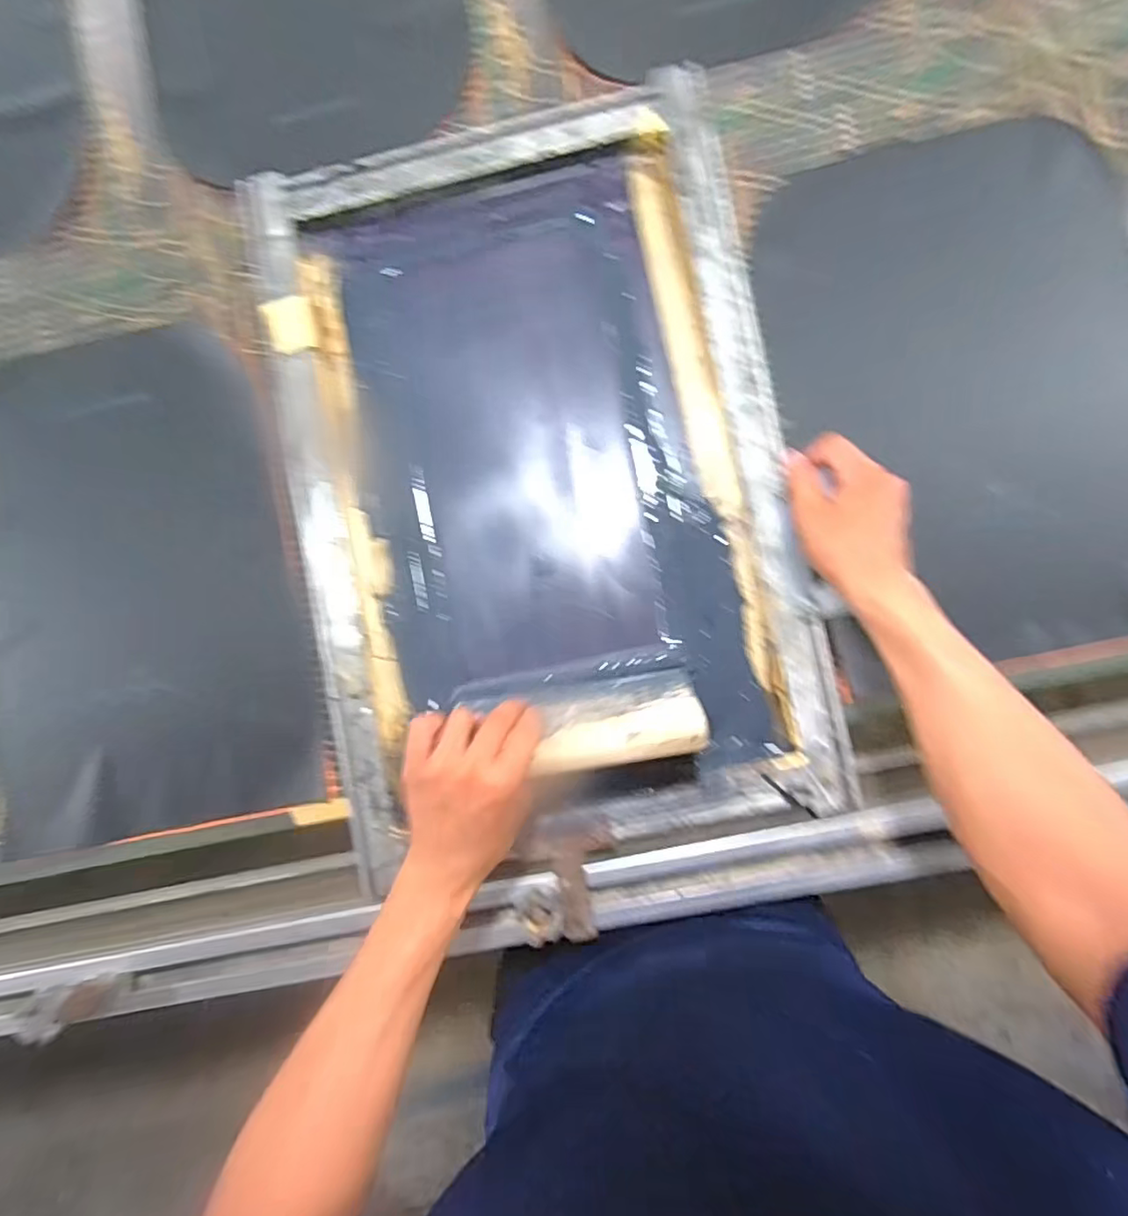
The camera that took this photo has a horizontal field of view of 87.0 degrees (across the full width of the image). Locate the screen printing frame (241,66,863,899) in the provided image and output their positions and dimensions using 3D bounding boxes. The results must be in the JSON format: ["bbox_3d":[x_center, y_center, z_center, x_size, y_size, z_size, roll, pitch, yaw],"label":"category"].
[{"bbox_3d":[-0.024,-0.113,0.532,0.425,0.045,0.636,-12,86,4],"label":"screen printing frame"}]

